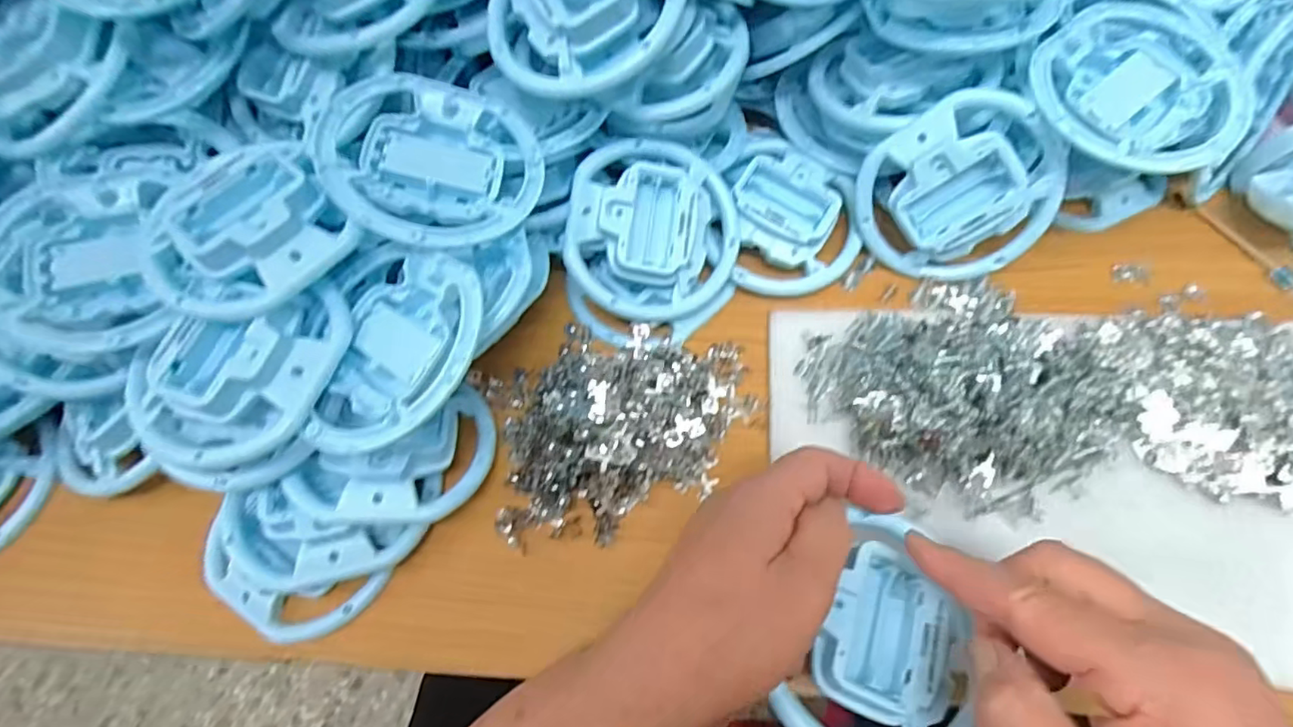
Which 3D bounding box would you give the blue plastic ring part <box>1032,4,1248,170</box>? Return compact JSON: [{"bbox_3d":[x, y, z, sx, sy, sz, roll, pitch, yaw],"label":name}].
[{"bbox_3d":[0.254,-0.145,0.318,0.100,0.017,0.101,9,66,7],"label":"blue plastic ring part"}]

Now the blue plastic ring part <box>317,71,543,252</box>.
[{"bbox_3d":[-0.110,-0.100,0.312,0.105,0.023,0.103,8,64,-17],"label":"blue plastic ring part"}]

